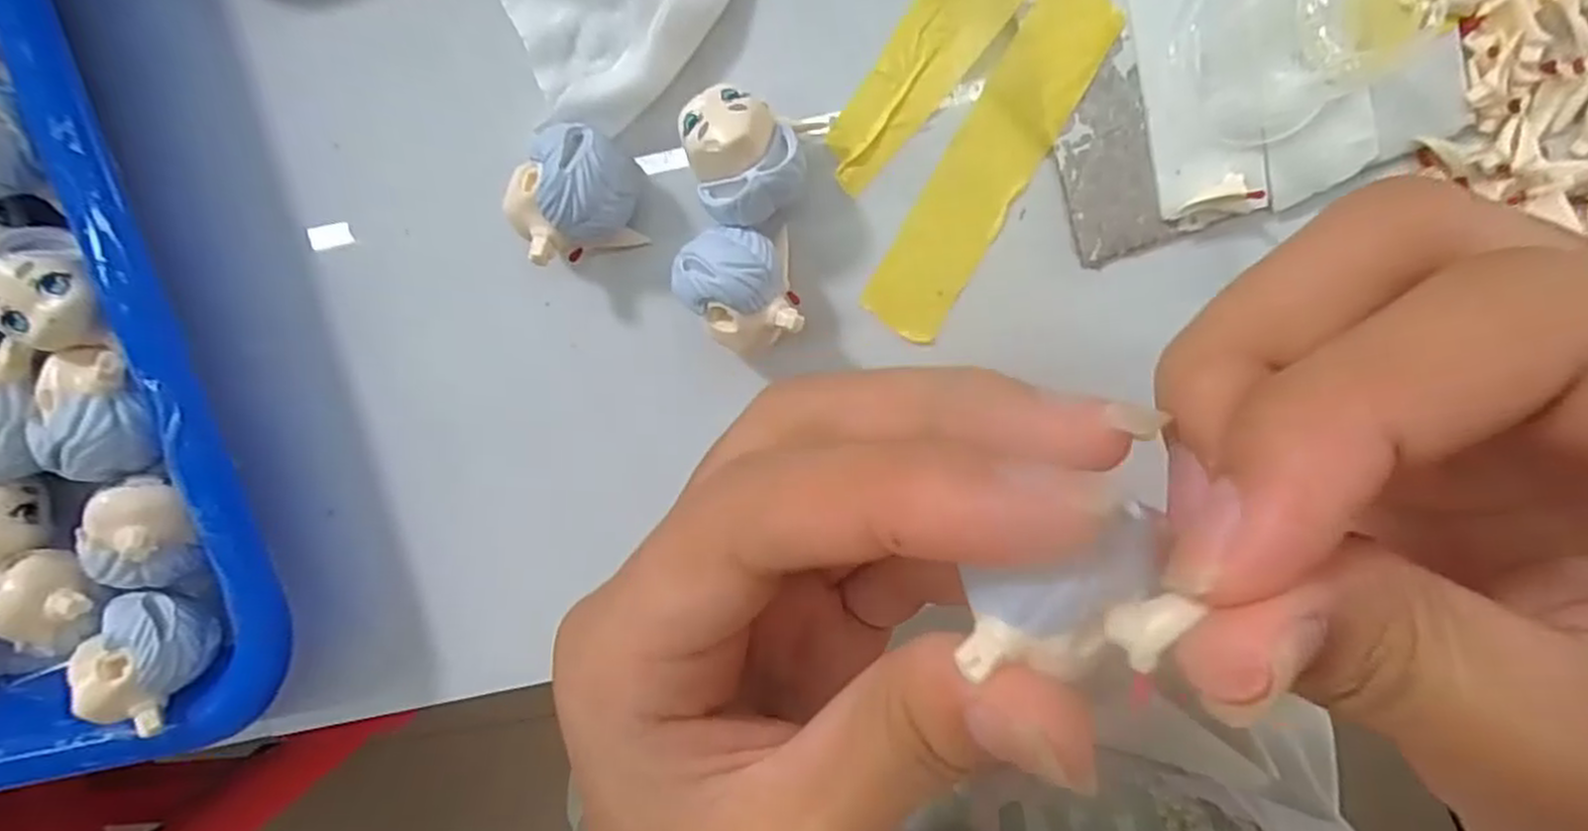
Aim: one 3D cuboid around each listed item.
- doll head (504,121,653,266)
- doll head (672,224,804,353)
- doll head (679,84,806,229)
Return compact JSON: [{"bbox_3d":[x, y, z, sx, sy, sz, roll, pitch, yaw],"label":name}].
[{"bbox_3d":[-0.047,-0.047,0.164,0.025,0.023,0.025,-9,100,2],"label":"doll head"},{"bbox_3d":[-0.012,-0.027,0.168,0.024,0.023,0.026,-11,99,2],"label":"doll head"},{"bbox_3d":[-0.010,-0.055,0.162,0.022,0.023,0.027,-13,99,3],"label":"doll head"}]

